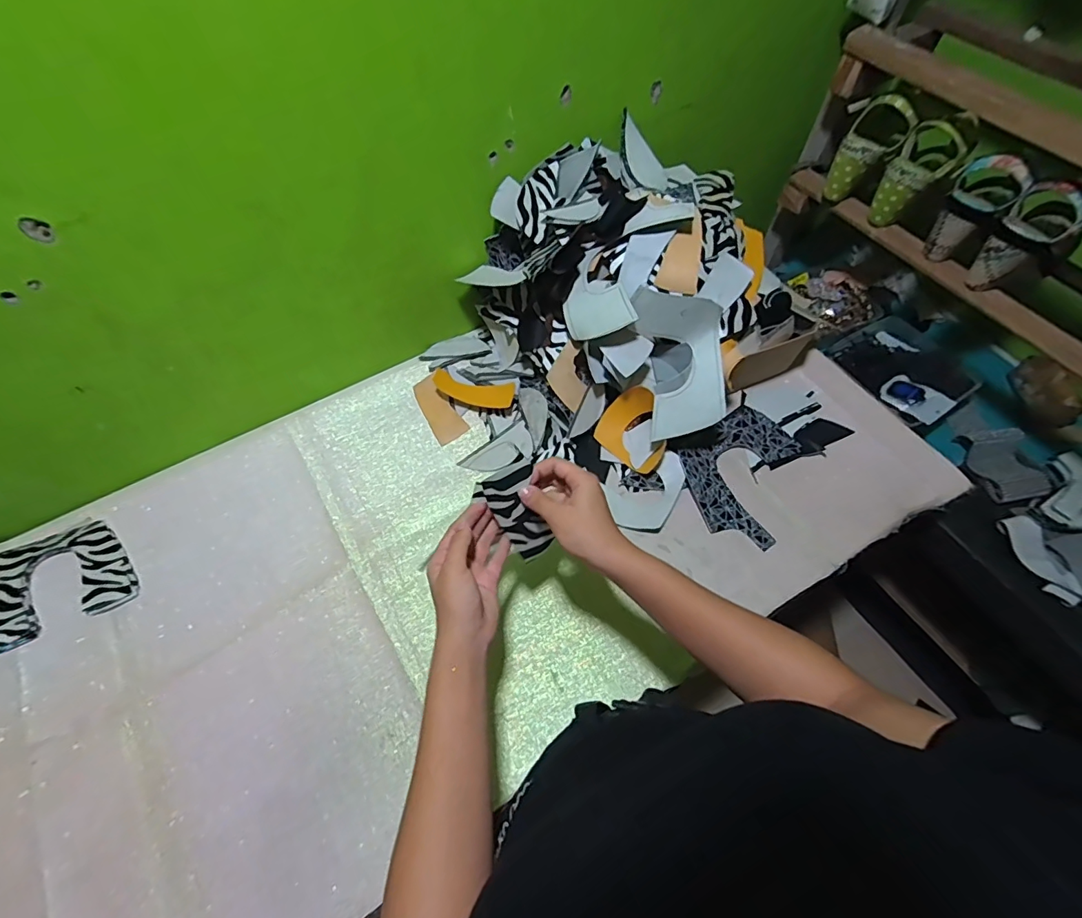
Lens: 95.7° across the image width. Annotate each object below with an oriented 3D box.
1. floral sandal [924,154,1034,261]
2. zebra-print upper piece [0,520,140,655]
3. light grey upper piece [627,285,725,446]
[{"bbox_3d":[0.597,-0.351,0.681,0.078,0.128,0.075,40,68,19],"label":"floral sandal"},{"bbox_3d":[-0.596,0.150,0.600,0.155,0.010,0.128,-24,65,-21],"label":"zebra-print upper piece"},{"bbox_3d":[0.184,-0.127,0.617,0.113,0.196,0.057,-23,23,-13],"label":"light grey upper piece"}]

